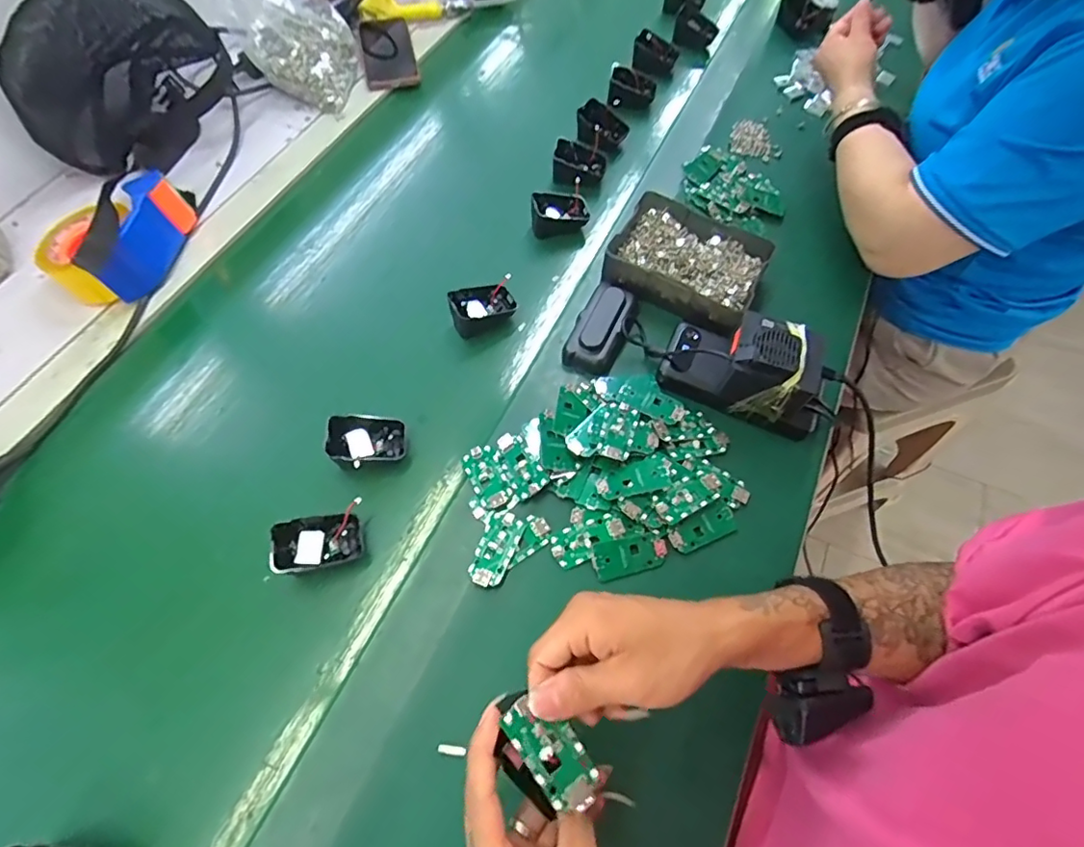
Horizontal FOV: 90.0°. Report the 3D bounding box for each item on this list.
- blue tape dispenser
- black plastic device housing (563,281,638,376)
[{"bbox_3d":[-0.468,-0.212,0.603,0.112,0.073,0.163,16,63,10],"label":"blue tape dispenser"},{"bbox_3d":[0.063,-0.104,0.562,0.052,0.021,0.113,22,64,13],"label":"black plastic device housing"}]

